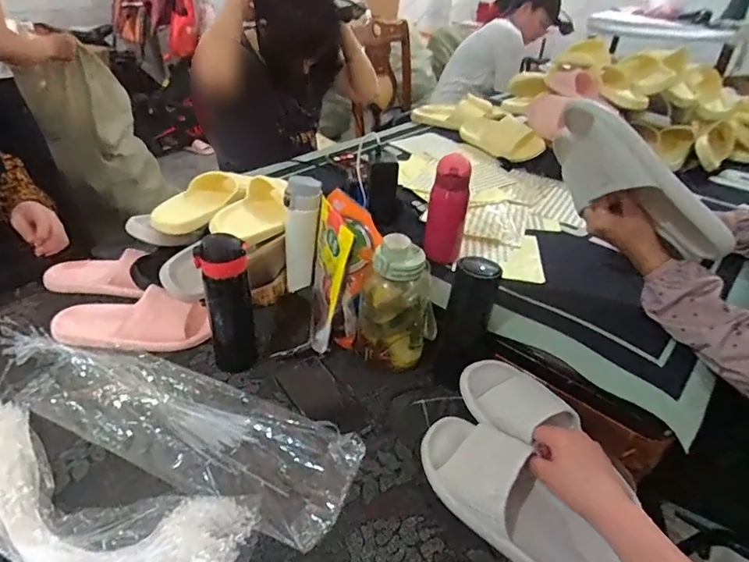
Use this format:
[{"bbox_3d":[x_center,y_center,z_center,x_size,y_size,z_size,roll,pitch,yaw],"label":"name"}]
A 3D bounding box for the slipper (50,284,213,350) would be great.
[{"bbox_3d":[-0.398,0.064,0.788,0.255,0.061,0.115,9,36,6],"label":"slipper"}]

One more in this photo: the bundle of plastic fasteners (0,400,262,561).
[{"bbox_3d":[-0.336,0.242,0.538,0.435,0.046,0.148,16,38,13],"label":"bundle of plastic fasteners"}]

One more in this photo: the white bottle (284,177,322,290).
[{"bbox_3d":[-0.130,-0.083,0.872,0.062,0.200,0.057,0,36,-6],"label":"white bottle"}]

